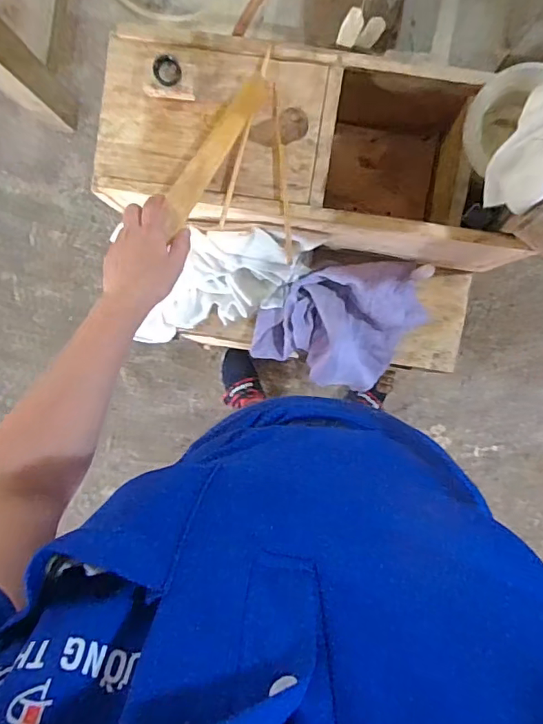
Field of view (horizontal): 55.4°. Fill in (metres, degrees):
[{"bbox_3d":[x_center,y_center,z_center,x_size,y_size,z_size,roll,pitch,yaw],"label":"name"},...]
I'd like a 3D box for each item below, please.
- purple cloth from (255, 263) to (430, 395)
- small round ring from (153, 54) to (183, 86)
[{"bbox_3d":[0.103,-0.046,0.763,0.250,0.053,0.182,-10,94,4],"label":"purple cloth"},{"bbox_3d":[-0.115,-0.321,0.570,0.032,0.013,0.032,0,95,2],"label":"small round ring"}]

